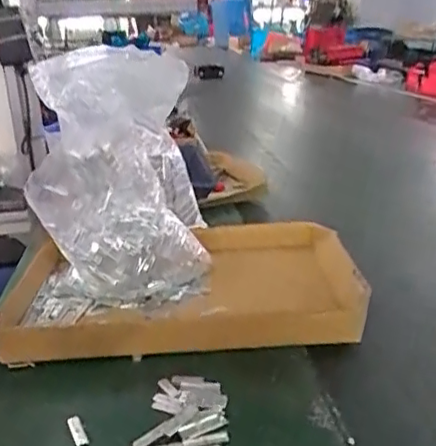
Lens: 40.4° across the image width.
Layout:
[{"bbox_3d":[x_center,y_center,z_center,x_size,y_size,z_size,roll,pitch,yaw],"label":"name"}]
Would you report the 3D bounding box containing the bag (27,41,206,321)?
[{"bbox_3d":[-0.104,-0.035,0.601,0.167,0.234,0.166,-5,19,-5],"label":"bag"}]

